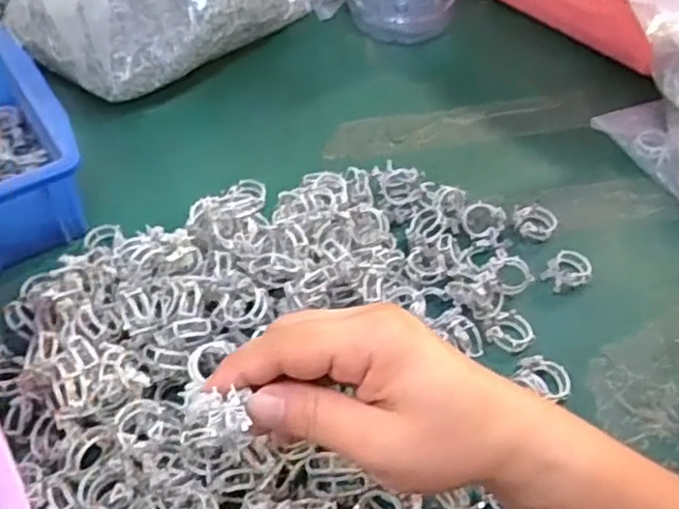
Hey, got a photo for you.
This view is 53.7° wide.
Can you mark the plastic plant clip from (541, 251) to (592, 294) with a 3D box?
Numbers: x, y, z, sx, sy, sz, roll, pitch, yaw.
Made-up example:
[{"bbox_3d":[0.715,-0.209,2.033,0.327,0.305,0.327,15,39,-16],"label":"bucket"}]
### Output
[{"bbox_3d":[0.155,0.010,0.454,0.032,0.008,0.025,-35,61,-27],"label":"plastic plant clip"}]

